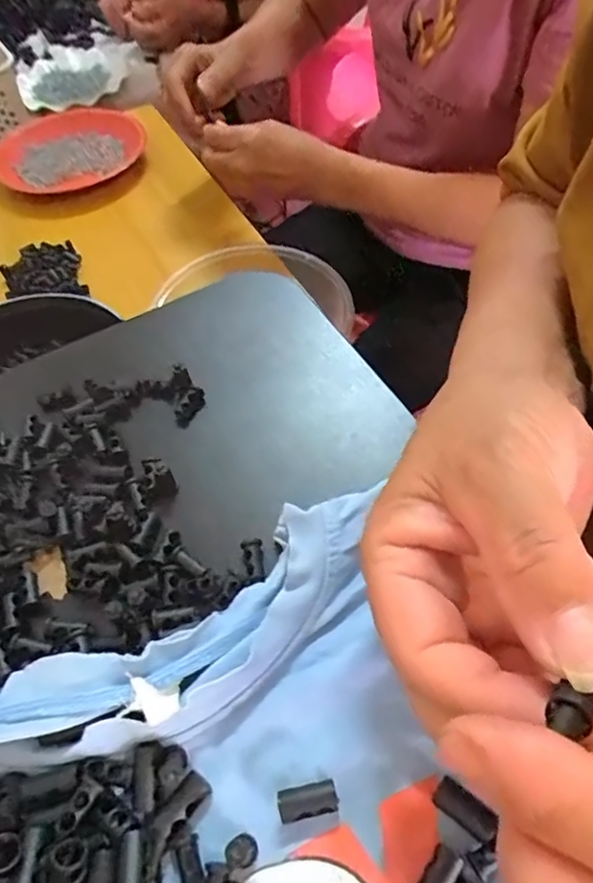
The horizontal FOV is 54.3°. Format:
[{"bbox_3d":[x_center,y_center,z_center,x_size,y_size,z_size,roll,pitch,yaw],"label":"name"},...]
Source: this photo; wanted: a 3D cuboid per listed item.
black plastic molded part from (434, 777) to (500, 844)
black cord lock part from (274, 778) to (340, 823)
[{"bbox_3d":[0.050,0.110,0.174,0.018,0.005,0.009,33,65,23],"label":"black plastic molded part"},{"bbox_3d":[0.003,0.110,0.178,0.019,0.006,0.009,-12,56,-3],"label":"black cord lock part"}]

